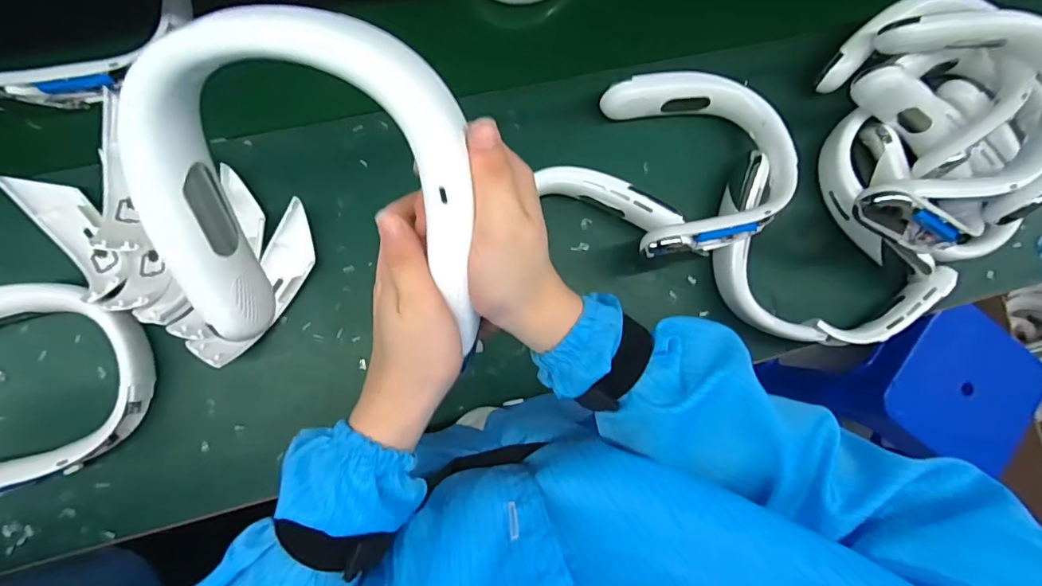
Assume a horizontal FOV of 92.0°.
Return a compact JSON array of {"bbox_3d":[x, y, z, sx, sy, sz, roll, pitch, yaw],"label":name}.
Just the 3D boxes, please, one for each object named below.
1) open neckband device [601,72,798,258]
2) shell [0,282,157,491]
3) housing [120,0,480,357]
[{"bbox_3d":[0.202,-0.150,0.564,0.189,0.061,0.207,-9,73,-10],"label":"open neckband device"},{"bbox_3d":[-0.468,0.085,0.489,0.202,0.052,0.187,-13,88,-8],"label":"shell"},{"bbox_3d":[-0.117,-0.049,0.272,0.189,0.047,0.181,-4,130,11],"label":"housing"}]

